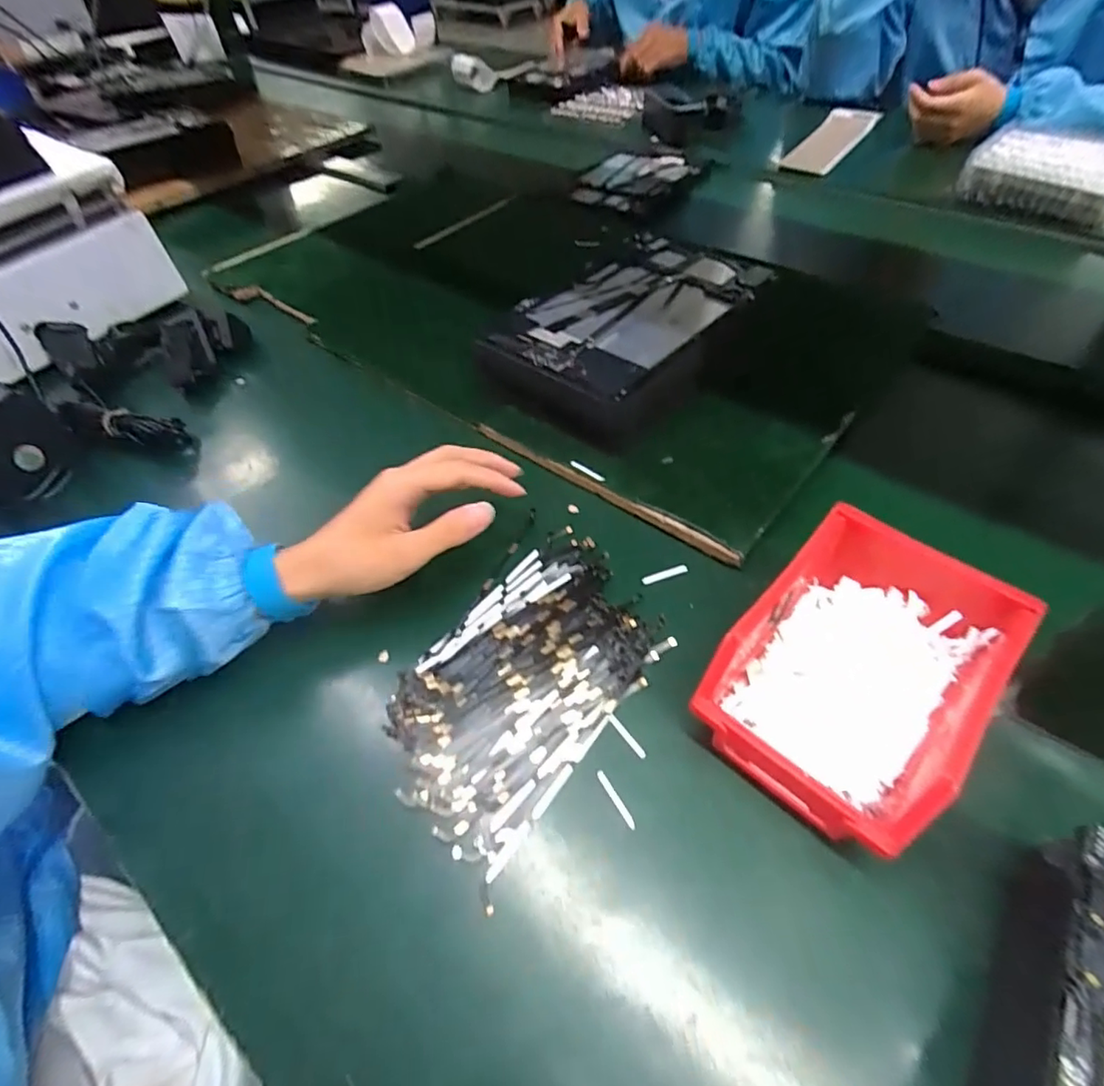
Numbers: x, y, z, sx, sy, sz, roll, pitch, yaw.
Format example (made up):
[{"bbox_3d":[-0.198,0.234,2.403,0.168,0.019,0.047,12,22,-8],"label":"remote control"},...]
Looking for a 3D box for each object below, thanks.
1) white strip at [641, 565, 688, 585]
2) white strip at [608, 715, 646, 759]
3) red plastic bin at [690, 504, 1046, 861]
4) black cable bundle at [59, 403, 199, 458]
[{"bbox_3d":[0.076,0.021,0.392,0.032,0.004,0.006,-16,51,-10],"label":"white strip"},{"bbox_3d":[0.042,0.107,0.323,0.004,0.004,0.029,-32,55,-21],"label":"white strip"},{"bbox_3d":[0.156,0.067,0.304,0.105,0.075,0.143,35,61,24],"label":"red plastic bin"},{"bbox_3d":[-0.359,-0.100,0.494,0.102,0.031,0.024,11,54,-10],"label":"black cable bundle"}]

